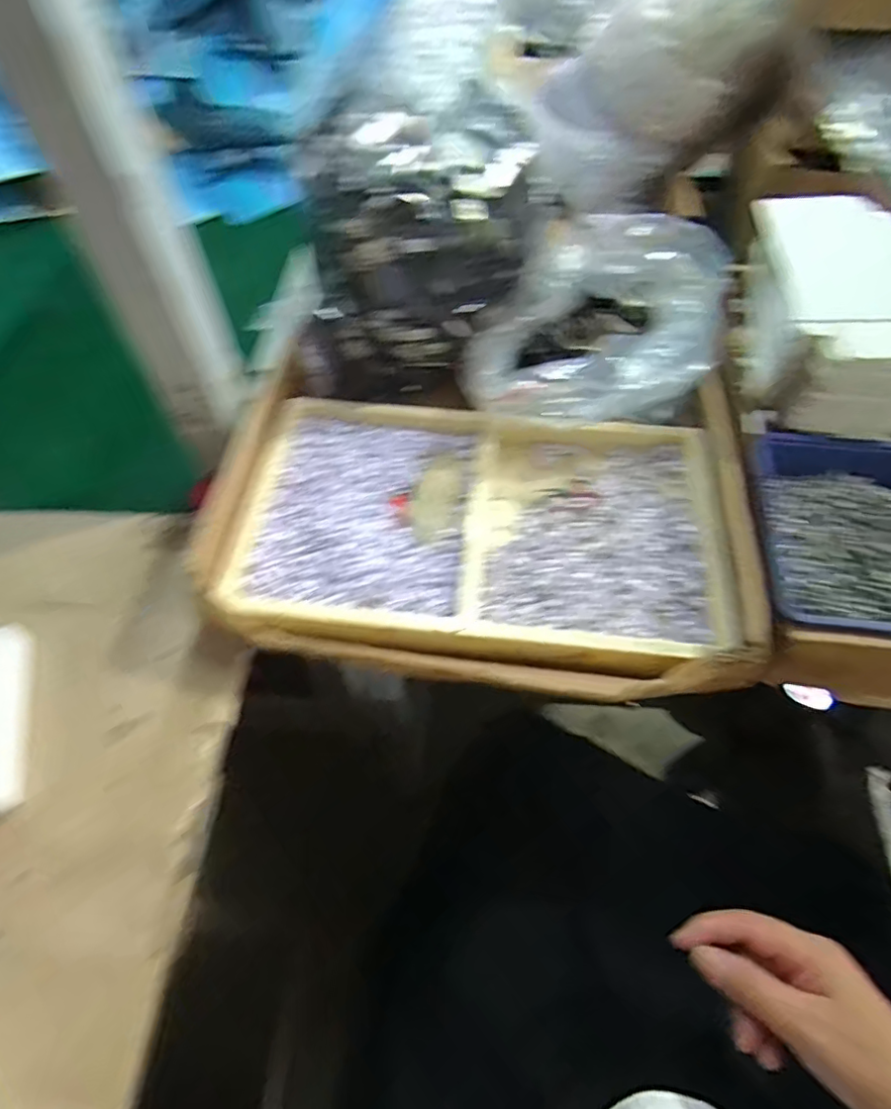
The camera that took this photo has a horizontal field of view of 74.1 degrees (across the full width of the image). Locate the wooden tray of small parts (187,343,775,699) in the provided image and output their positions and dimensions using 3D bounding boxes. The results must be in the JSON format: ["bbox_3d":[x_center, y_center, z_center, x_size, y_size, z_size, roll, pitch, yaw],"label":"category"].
[{"bbox_3d":[0.017,-0.030,0.409,0.353,0.047,0.235,6,56,6],"label":"wooden tray of small parts"}]

